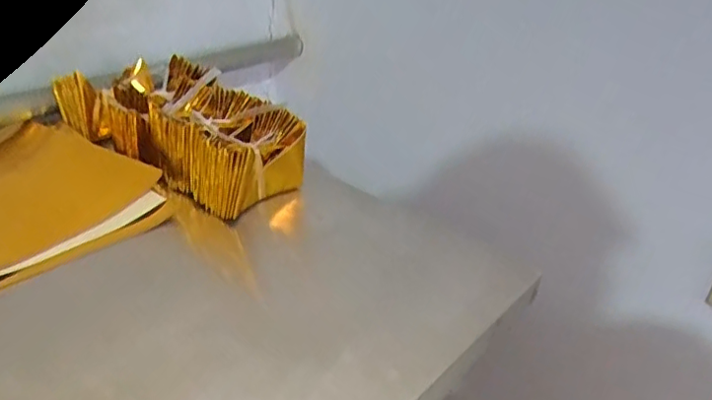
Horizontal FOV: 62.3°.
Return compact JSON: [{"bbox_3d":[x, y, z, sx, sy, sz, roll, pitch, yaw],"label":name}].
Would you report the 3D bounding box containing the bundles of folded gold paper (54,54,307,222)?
[{"bbox_3d":[-0.188,-0.076,0.633,0.300,0.080,0.128,25,38,33],"label":"bundles of folded gold paper"}]

